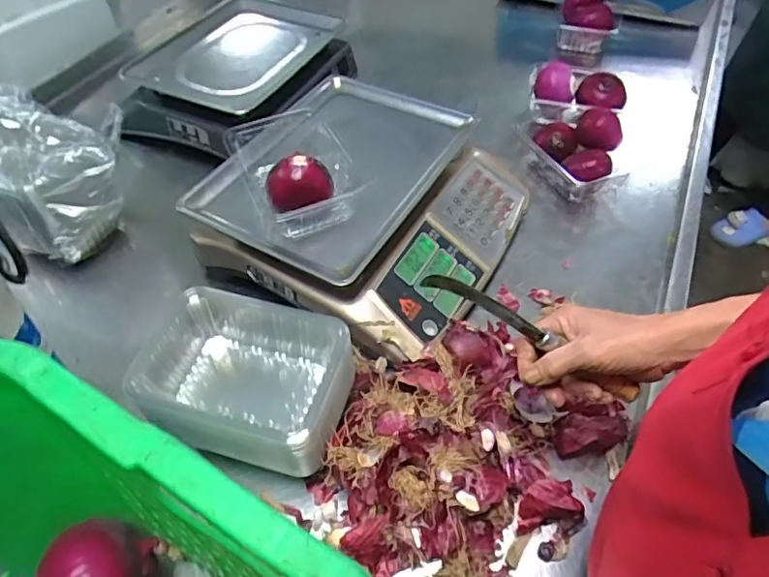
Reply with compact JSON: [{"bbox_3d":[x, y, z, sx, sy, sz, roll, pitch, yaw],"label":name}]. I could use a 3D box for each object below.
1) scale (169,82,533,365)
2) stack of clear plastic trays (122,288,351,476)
[{"bbox_3d":[-0.009,-0.131,0.702,0.332,0.142,0.364,24,55,19],"label":"scale"},{"bbox_3d":[-0.132,0.084,0.522,0.192,0.080,0.143,13,52,11],"label":"stack of clear plastic trays"}]

